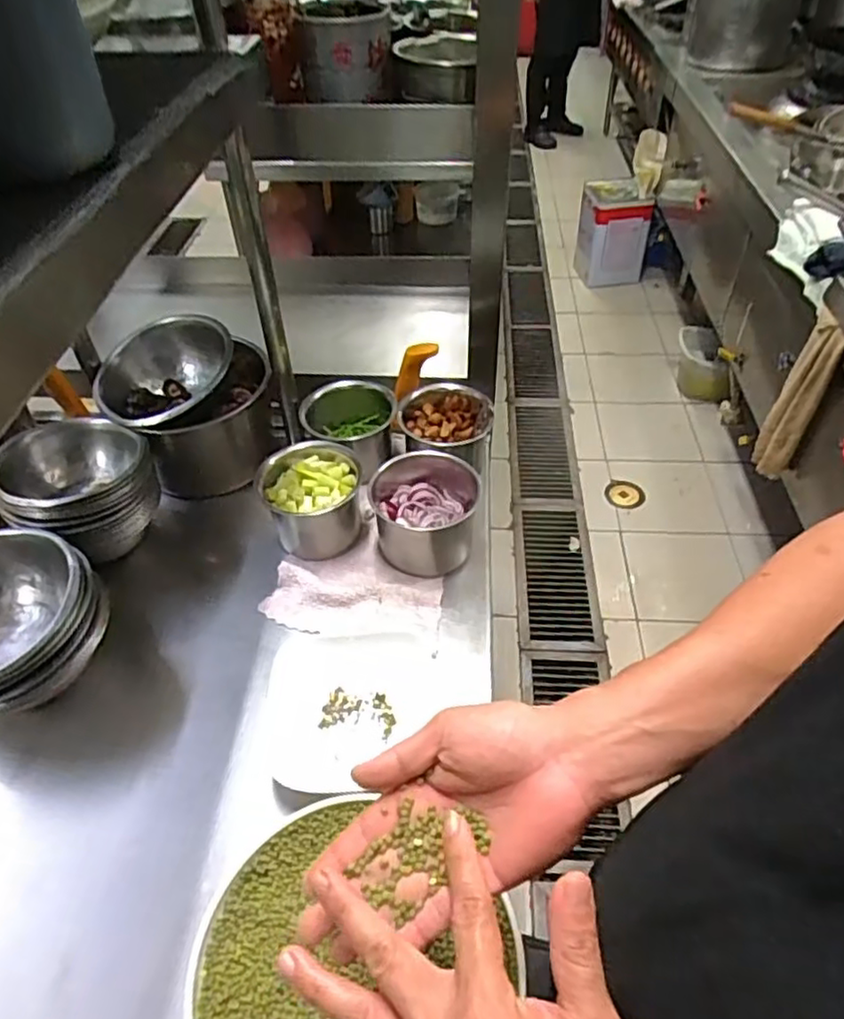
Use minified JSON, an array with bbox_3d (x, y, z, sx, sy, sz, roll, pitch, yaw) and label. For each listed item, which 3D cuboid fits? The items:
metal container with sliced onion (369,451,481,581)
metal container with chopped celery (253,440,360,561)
[{"bbox_3d":[-0.002,0.001,0.750,0.115,0.087,0.118,-1,46,1],"label":"metal container with sliced onion"},{"bbox_3d":[-0.125,-0.014,0.762,0.109,0.091,0.110,-1,46,1],"label":"metal container with chopped celery"}]

